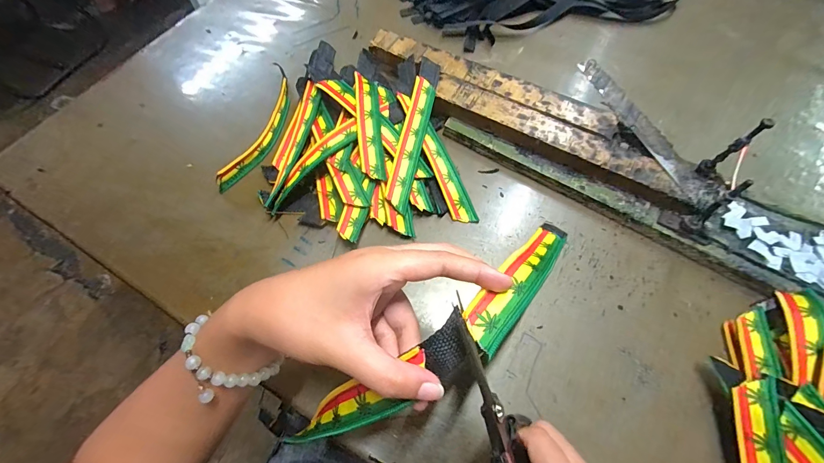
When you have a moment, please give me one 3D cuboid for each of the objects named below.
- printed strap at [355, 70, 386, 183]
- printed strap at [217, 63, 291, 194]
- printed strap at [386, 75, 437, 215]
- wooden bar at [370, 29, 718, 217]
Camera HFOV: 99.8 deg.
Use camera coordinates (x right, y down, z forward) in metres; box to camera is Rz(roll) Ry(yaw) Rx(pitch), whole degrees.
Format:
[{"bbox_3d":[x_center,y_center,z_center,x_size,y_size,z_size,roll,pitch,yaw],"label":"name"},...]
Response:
[{"bbox_3d":[-0.049,-0.132,0.393,0.027,0.021,0.154,-6,64,-1],"label":"printed strap"},{"bbox_3d":[-0.185,-0.132,0.438,0.041,0.027,0.189,10,66,6],"label":"printed strap"},{"bbox_3d":[0.001,-0.105,0.388,0.025,0.007,0.169,10,66,6],"label":"printed strap"},{"bbox_3d":[0.125,-0.137,0.421,0.426,0.044,0.084,30,70,14],"label":"wooden bar"}]

